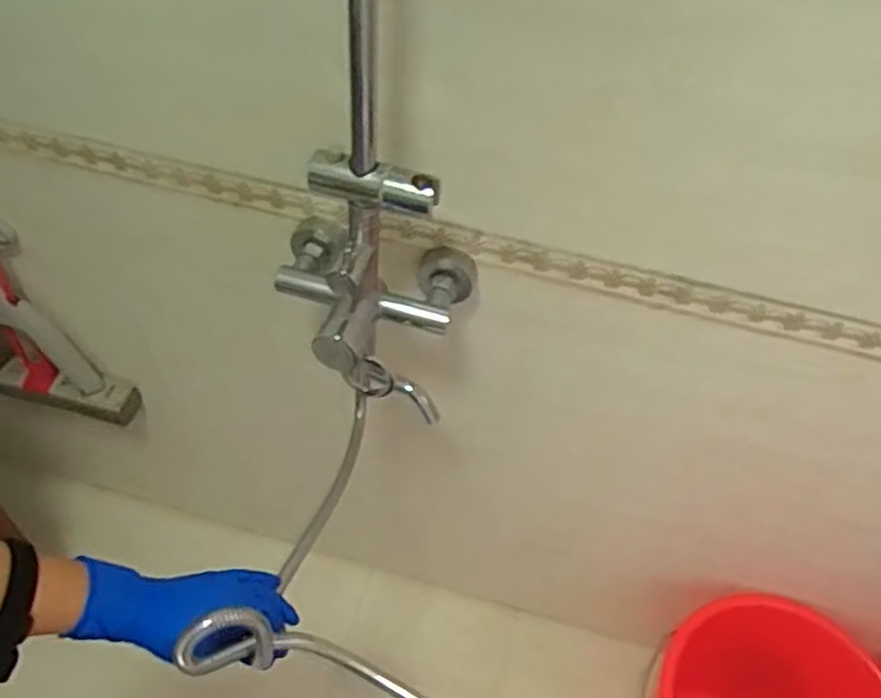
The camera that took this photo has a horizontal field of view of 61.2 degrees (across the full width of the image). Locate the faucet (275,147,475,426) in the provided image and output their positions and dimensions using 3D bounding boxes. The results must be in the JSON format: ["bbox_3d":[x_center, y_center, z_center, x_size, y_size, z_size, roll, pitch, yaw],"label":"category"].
[{"bbox_3d":[-0.077,-0.065,0.760,0.198,0.287,0.162,14,51,6],"label":"faucet"}]

